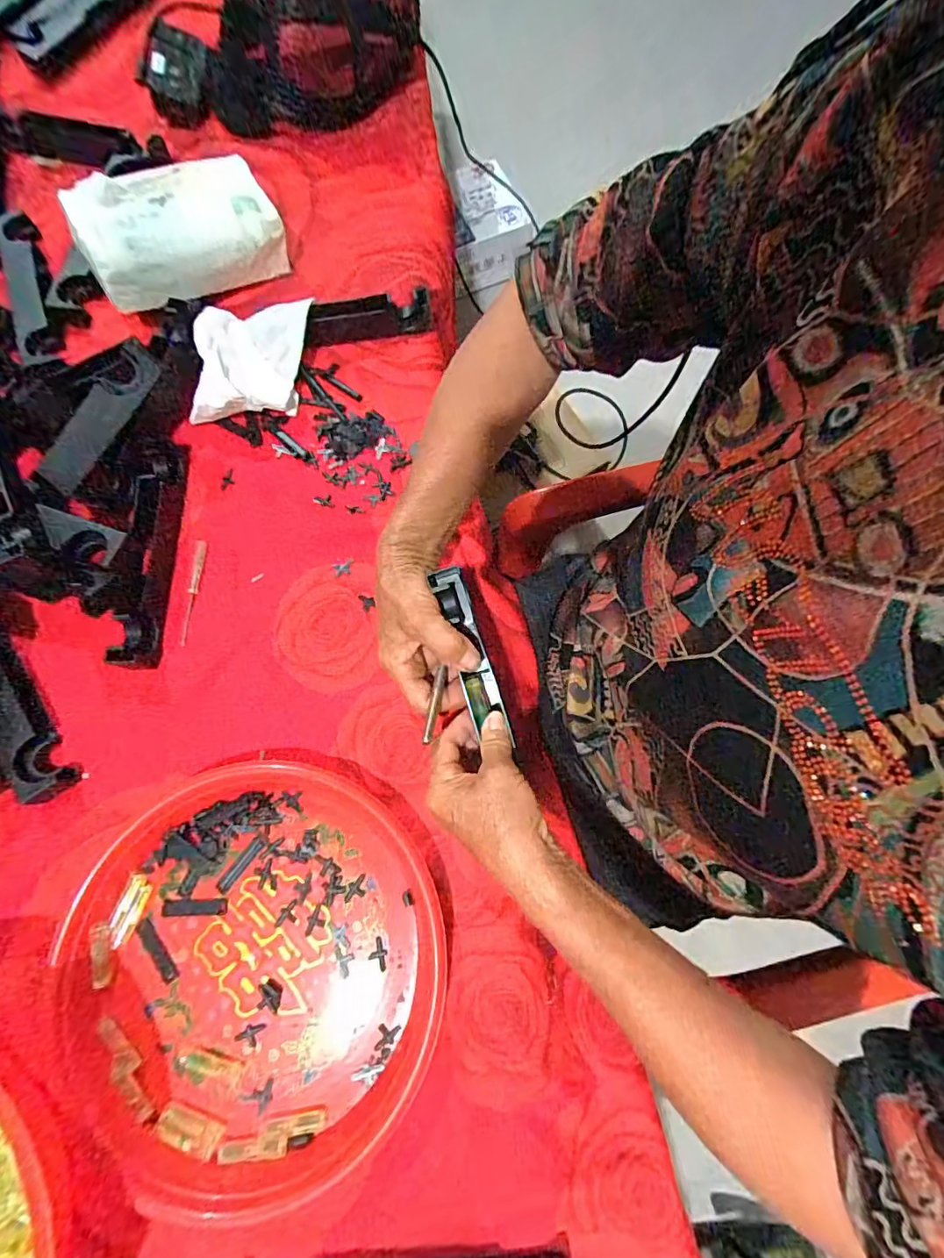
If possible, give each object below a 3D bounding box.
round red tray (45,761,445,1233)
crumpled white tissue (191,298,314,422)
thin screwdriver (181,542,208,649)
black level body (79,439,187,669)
[{"bbox_3d":[-0.150,0.224,0.335,0.250,0.027,0.235,0,74,0],"label":"round red tray"},{"bbox_3d":[-0.195,-0.236,0.448,0.112,0.051,0.088,-8,74,-2],"label":"crumpled white tissue"},{"bbox_3d":[-0.232,-0.032,0.421,0.011,0.004,0.090,0,74,0],"label":"thin screwdriver"},{"bbox_3d":[-0.273,-0.067,0.413,0.043,0.031,0.195,-1,74,0],"label":"black level body"}]

